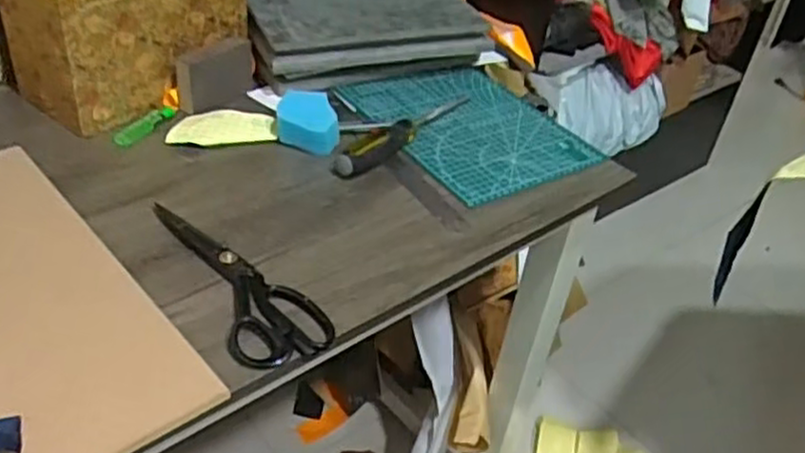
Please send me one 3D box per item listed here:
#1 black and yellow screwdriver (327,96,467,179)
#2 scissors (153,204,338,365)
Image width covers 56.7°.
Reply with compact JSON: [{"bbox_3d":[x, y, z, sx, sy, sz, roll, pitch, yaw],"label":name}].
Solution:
[{"bbox_3d":[0.007,-0.118,0.891,0.030,0.031,0.248,30,43,26],"label":"black and yellow screwdriver"},{"bbox_3d":[-0.154,0.041,0.668,0.077,0.014,0.235,-21,47,-32],"label":"scissors"}]

